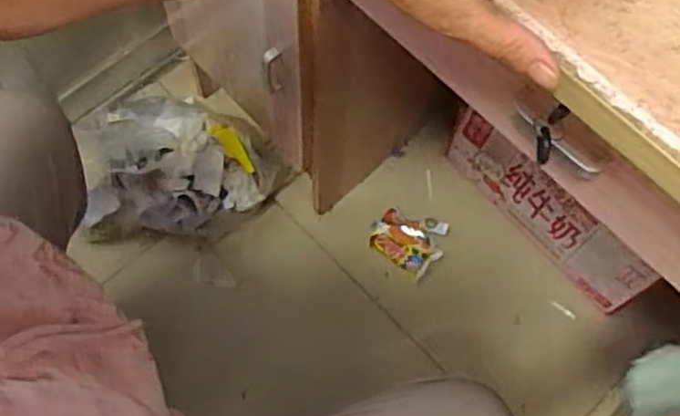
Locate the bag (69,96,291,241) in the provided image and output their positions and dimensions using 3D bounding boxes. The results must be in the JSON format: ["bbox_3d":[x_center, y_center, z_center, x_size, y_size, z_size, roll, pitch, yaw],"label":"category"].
[{"bbox_3d":[-0.216,-0.062,1.025,0.280,0.148,0.186,-5,67,-4],"label":"bag"}]

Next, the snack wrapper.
[{"bbox_3d":[0.102,0.041,1.046,0.101,0.025,0.088,39,71,14],"label":"snack wrapper"}]

